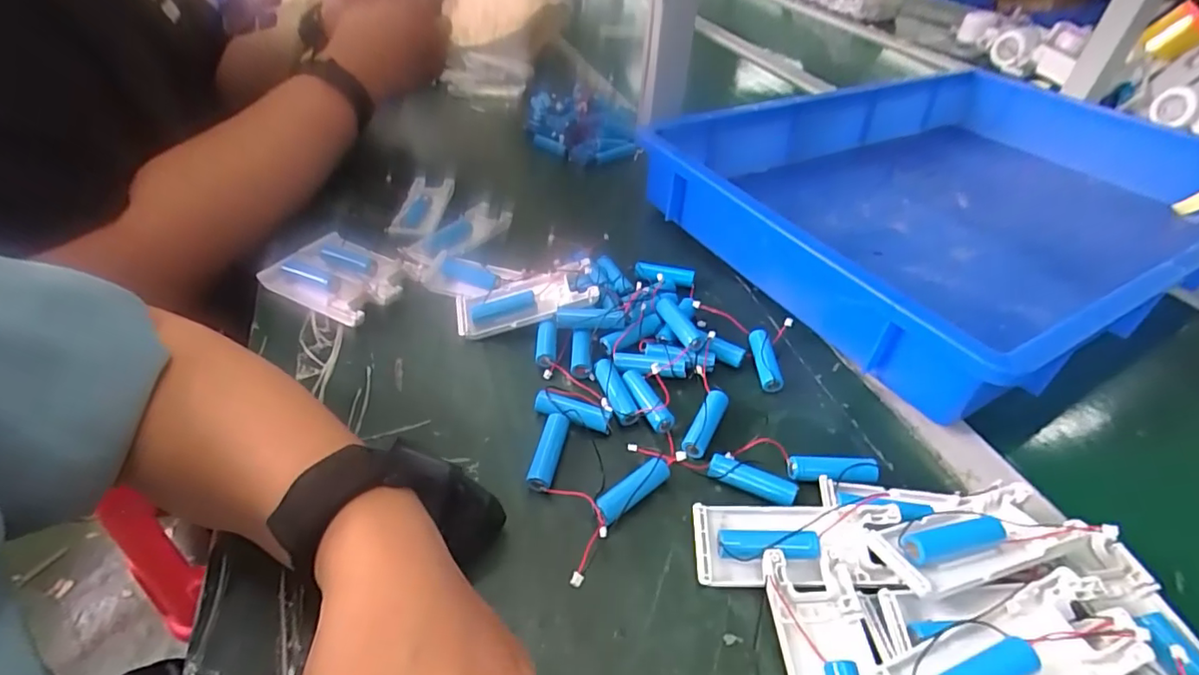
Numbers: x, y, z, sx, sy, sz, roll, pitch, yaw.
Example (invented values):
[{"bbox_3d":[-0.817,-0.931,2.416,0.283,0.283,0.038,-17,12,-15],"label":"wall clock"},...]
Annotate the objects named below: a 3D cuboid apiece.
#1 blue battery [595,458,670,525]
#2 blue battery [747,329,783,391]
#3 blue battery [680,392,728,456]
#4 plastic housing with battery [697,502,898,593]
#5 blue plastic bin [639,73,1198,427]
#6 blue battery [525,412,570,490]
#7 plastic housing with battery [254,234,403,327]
[{"bbox_3d":[0.019,0.086,0.311,0.049,0.016,0.011,-29,51,-29],"label":"blue battery"},{"bbox_3d":[0.117,0.016,0.393,0.016,0.012,0.047,-3,56,-5],"label":"blue battery"},{"bbox_3d":[0.067,0.054,0.350,0.015,0.011,0.052,21,46,20],"label":"blue battery"},{"bbox_3d":[0.100,0.106,0.285,0.100,0.022,0.039,3,42,2],"label":"plastic housing with battery"},{"bbox_3d":[0.369,-0.152,0.541,0.586,0.082,0.358,-21,47,-23],"label":"blue plastic bin"},{"bbox_3d":[-0.030,0.068,0.331,0.014,0.011,0.049,8,43,7],"label":"blue battery"},{"bbox_3d":[-0.207,-0.049,0.449,0.098,0.019,0.076,21,46,20],"label":"plastic housing with battery"}]

